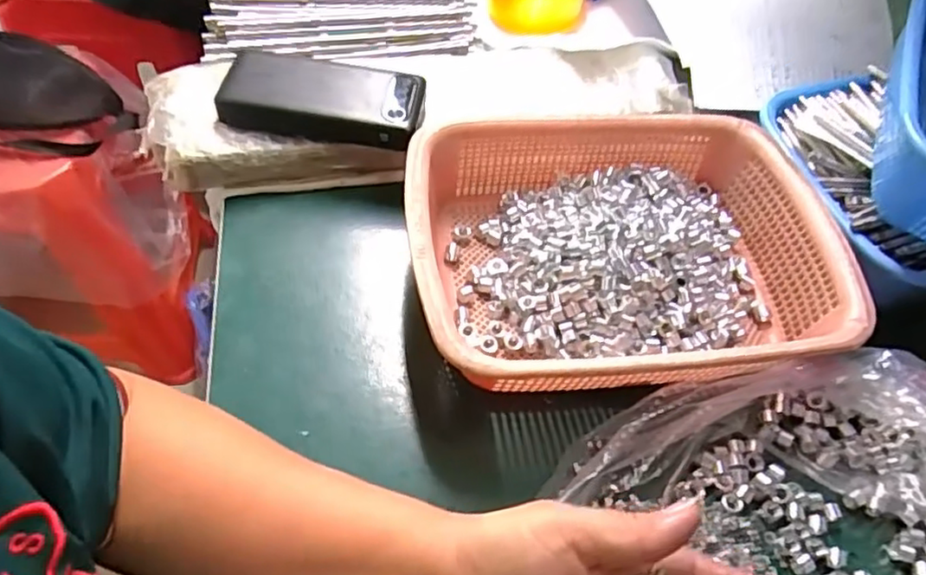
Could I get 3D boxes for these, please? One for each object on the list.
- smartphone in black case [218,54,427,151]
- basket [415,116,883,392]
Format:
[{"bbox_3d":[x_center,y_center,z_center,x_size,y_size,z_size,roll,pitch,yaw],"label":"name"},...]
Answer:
[{"bbox_3d":[-0.108,-0.151,0.508,0.152,0.024,0.077,12,55,2],"label":"smartphone in black case"},{"bbox_3d":[0.109,-0.025,0.458,0.293,0.069,0.213,-5,56,-10],"label":"basket"}]

